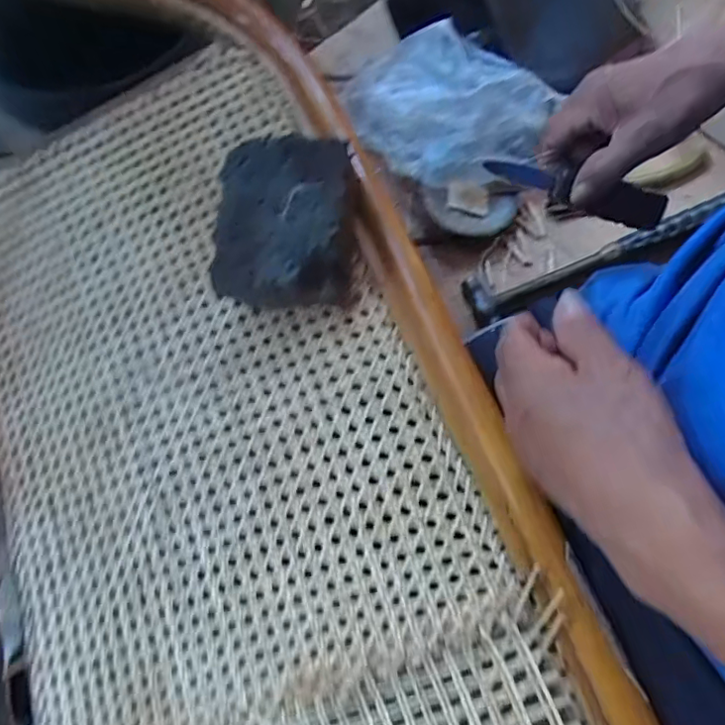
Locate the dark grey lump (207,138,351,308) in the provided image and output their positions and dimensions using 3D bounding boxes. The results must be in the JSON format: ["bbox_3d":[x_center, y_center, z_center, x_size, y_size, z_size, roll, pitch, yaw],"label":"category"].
[{"bbox_3d":[-0.059,-0.097,0.429,0.093,0.073,0.121,0,71,-1],"label":"dark grey lump"}]

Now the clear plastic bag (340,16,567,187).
[{"bbox_3d":[0.073,-0.232,0.525,0.196,0.050,0.130,43,100,14],"label":"clear plastic bag"}]

